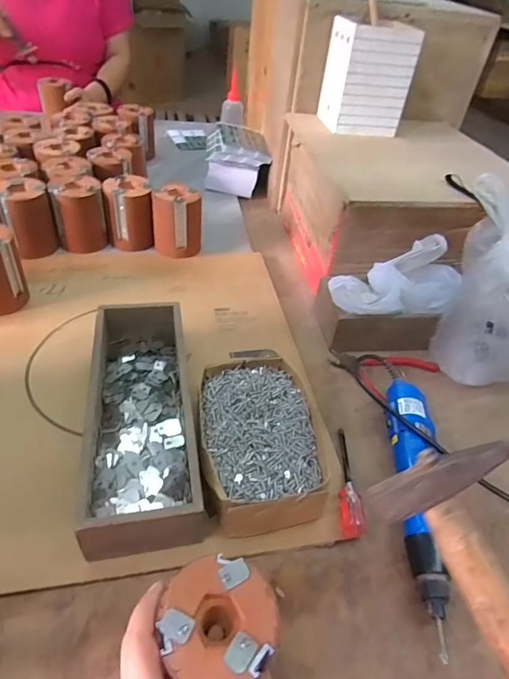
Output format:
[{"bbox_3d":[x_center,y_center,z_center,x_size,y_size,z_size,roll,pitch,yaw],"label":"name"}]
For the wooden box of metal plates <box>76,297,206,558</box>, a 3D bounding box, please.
[{"bbox_3d":[-0.120,0.072,0.471,0.102,0.068,0.315,-4,45,-12],"label":"wooden box of metal plates"}]

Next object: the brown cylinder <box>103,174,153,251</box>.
[{"bbox_3d":[-0.209,-0.213,0.736,0.073,0.099,0.076,-4,45,-12],"label":"brown cylinder"}]

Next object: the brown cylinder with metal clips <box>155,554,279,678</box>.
[{"bbox_3d":[-0.024,0.196,0.297,0.073,0.049,0.079,4,44,-4],"label":"brown cylinder with metal clips"}]

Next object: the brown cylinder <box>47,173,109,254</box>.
[{"bbox_3d":[-0.286,-0.208,0.720,0.075,0.099,0.084,-11,47,-19],"label":"brown cylinder"}]

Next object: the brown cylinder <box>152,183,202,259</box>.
[{"bbox_3d":[-0.128,-0.197,0.735,0.078,0.099,0.076,1,44,-7],"label":"brown cylinder"}]

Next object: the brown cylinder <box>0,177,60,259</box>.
[{"bbox_3d":[-0.358,-0.190,0.687,0.071,0.098,0.082,-23,52,-29],"label":"brown cylinder"}]

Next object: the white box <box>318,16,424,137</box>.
[{"bbox_3d":[0.178,-0.419,0.702,0.110,0.138,0.106,0,44,-8],"label":"white box"}]

